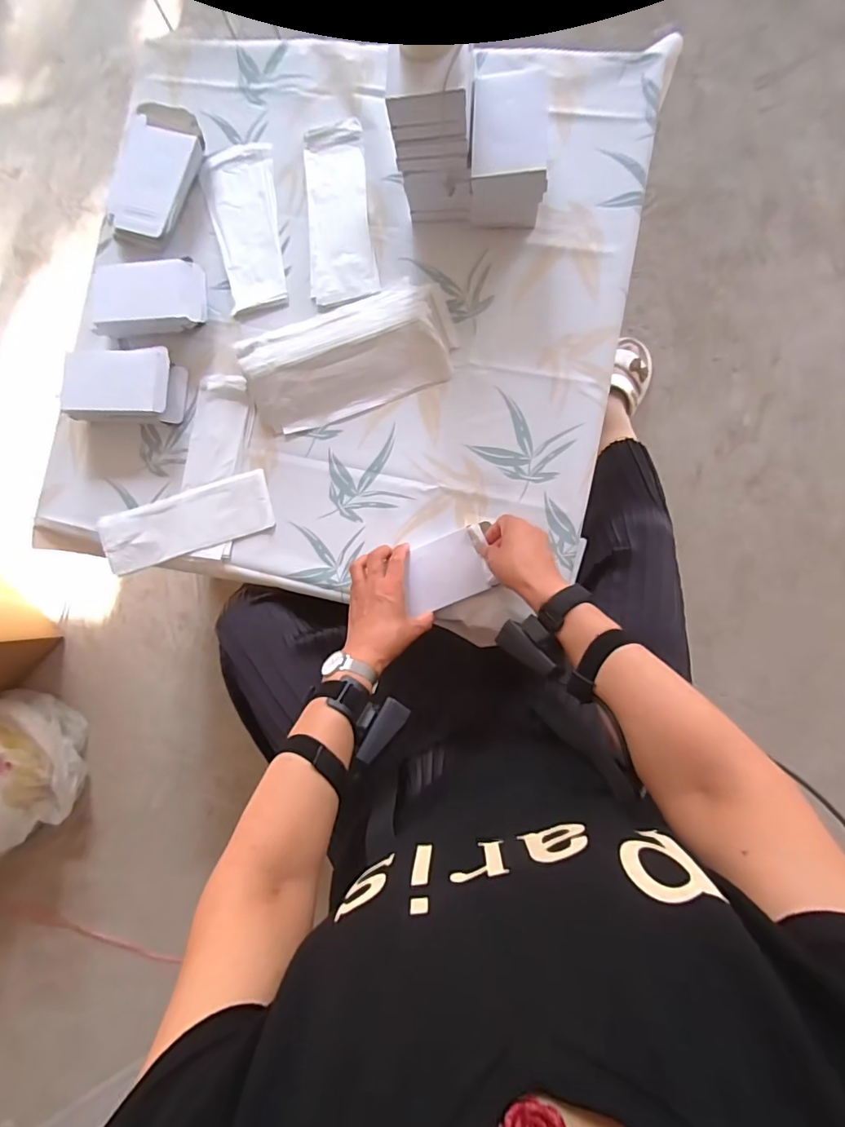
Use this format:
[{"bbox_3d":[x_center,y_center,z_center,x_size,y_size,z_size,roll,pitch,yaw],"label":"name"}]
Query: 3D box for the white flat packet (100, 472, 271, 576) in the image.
[{"bbox_3d":[-0.340,-0.060,0.705,0.253,0.013,0.093,-14,83,5],"label":"white flat packet"}]

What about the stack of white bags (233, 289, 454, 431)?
[{"bbox_3d":[-0.103,-0.287,0.673,0.289,0.041,0.152,-15,83,5],"label":"stack of white bags"}]

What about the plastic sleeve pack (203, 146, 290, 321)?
[{"bbox_3d":[-0.264,-0.498,0.734,0.107,0.010,0.254,-8,84,6],"label":"plastic sleeve pack"}]

